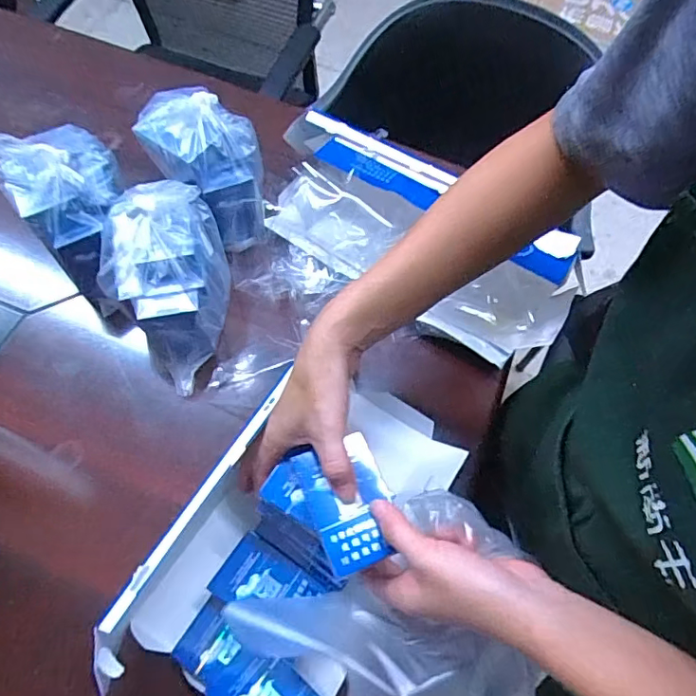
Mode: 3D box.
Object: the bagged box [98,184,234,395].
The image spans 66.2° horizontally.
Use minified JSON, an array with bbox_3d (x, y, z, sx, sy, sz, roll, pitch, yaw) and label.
[{"bbox_3d":[-0.177,-0.069,0.544,0.122,0.136,0.174,-26,67,-15],"label":"bagged box"}]

